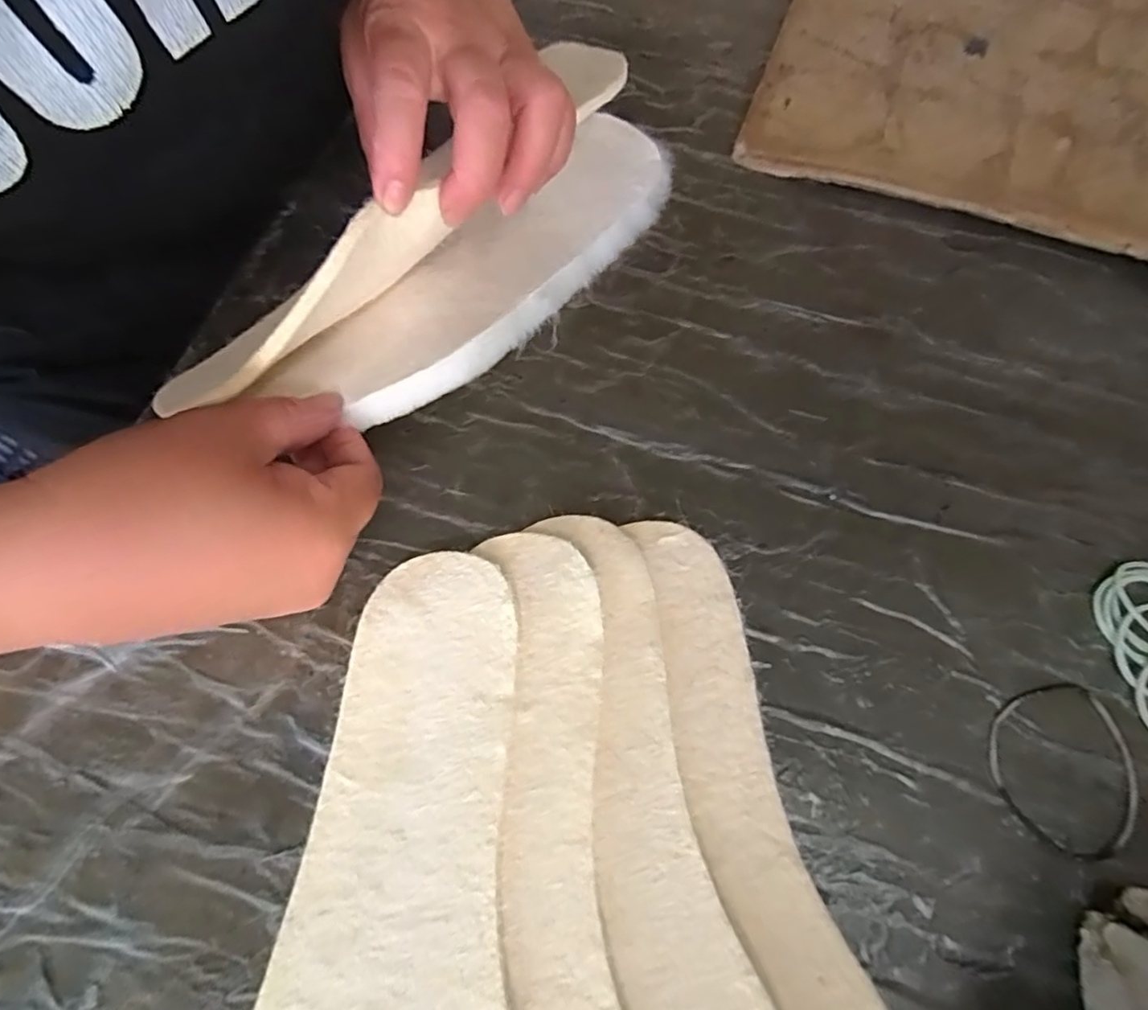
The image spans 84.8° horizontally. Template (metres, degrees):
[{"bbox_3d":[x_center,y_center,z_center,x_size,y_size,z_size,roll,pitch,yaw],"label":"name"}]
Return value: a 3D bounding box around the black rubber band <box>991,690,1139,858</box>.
[{"bbox_3d":[0.190,0.102,0.242,0.058,0.004,0.062,1,66,-3],"label":"black rubber band"}]

